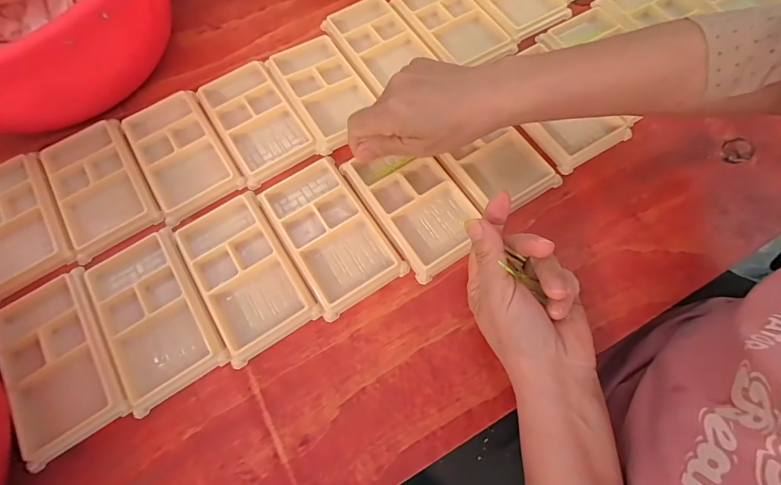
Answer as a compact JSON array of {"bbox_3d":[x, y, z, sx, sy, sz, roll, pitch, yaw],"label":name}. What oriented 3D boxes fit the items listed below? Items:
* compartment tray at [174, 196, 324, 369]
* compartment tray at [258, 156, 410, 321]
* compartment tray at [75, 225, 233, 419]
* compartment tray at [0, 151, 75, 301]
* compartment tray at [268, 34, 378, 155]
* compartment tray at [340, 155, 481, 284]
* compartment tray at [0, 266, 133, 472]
[{"bbox_3d":[-0.124,0.024,0.336,0.080,0.009,0.136,-32,71,-9],"label":"compartment tray"},{"bbox_3d":[-0.054,-0.012,0.350,0.077,0.017,0.138,-32,71,-9],"label":"compartment tray"},{"bbox_3d":[-0.195,0.056,0.324,0.084,0.009,0.136,-34,71,-10],"label":"compartment tray"},{"bbox_3d":[-0.343,-0.020,0.358,0.080,0.010,0.131,-32,71,-9],"label":"compartment tray"},{"bbox_3d":[-0.066,-0.157,0.402,0.075,0.014,0.137,-28,70,-8],"label":"compartment tray"},{"bbox_3d":[0.022,-0.037,0.354,0.076,0.017,0.129,-33,71,-10],"label":"compartment tray"},{"bbox_3d":[-0.264,0.092,0.315,0.079,0.011,0.136,-33,71,-10],"label":"compartment tray"}]

